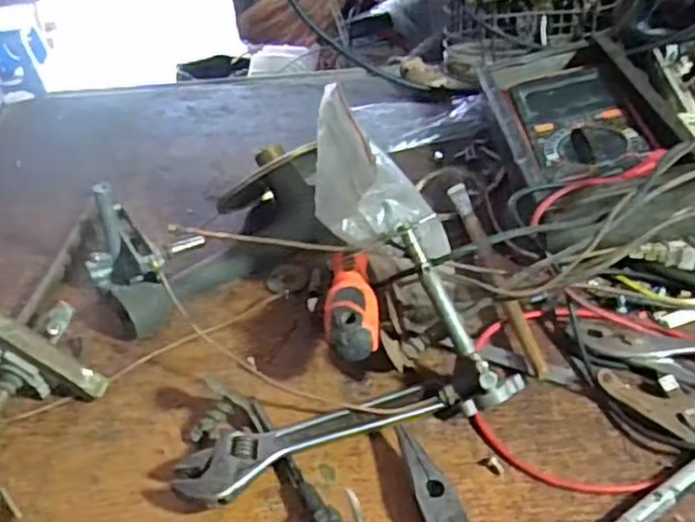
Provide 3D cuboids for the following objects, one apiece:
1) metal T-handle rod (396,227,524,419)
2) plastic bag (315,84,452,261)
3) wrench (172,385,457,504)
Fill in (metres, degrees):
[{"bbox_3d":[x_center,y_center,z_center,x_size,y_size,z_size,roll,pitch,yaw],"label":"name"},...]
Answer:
[{"bbox_3d":[0.053,0.026,0.376,0.029,0.017,0.100,-23,79,-19],"label":"metal T-handle rod"},{"bbox_3d":[0.018,-0.039,0.412,0.074,0.088,0.077,-3,38,6],"label":"plastic bag"},{"bbox_3d":[-0.014,0.086,0.365,0.139,0.018,0.035,-19,40,-15],"label":"wrench"}]

